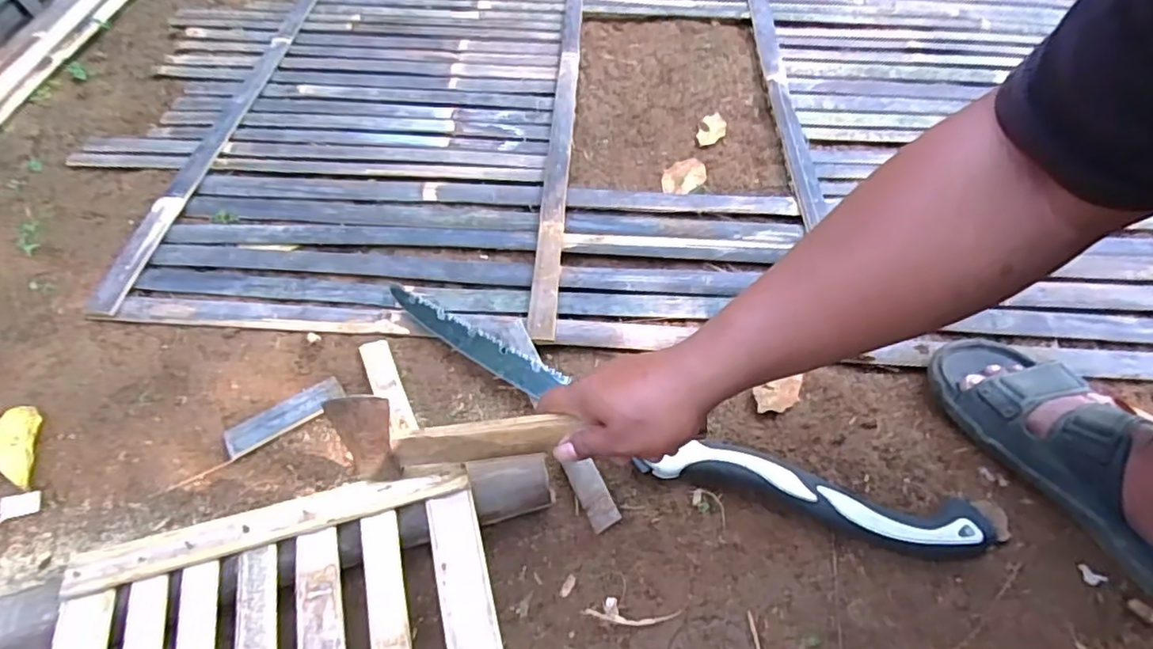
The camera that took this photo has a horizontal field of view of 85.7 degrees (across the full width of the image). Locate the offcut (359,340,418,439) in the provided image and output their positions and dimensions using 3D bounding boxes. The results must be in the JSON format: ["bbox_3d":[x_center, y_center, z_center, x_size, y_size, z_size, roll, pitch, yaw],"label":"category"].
[{"bbox_3d":[-0.186,0.061,0.612,0.029,0.015,0.121,-20,56,-16],"label":"offcut"}]

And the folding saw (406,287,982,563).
[{"bbox_3d":[0.073,0.094,0.591,0.593,0.028,0.084,20,54,13],"label":"folding saw"}]

